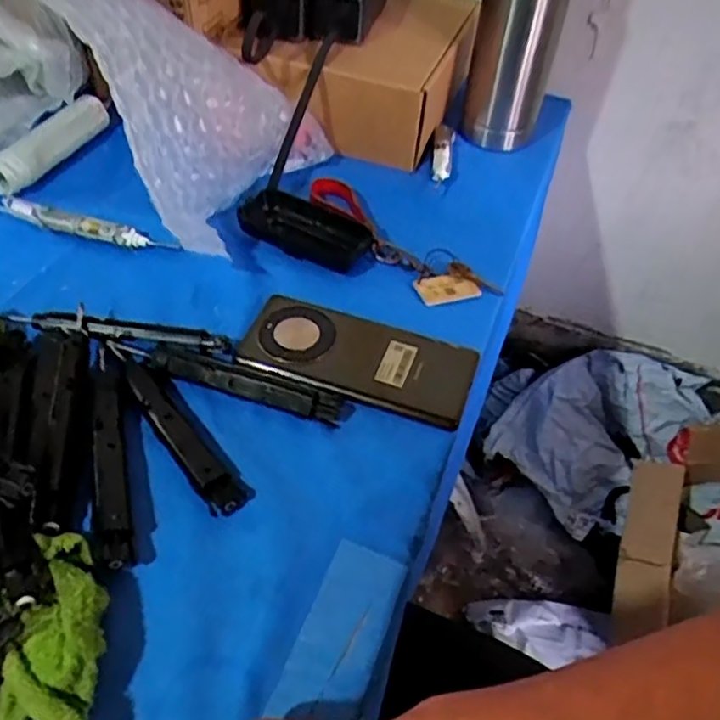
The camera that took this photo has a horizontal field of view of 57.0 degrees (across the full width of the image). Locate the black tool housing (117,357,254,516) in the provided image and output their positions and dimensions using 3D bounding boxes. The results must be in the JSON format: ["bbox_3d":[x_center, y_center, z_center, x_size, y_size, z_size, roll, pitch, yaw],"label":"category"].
[{"bbox_3d":[-0.120,0.043,0.424,0.025,0.012,0.142,-31,56,-29],"label":"black tool housing"}]

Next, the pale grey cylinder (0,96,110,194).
[{"bbox_3d":[-0.285,-0.205,0.617,0.030,0.035,0.146,17,48,11],"label":"pale grey cylinder"}]

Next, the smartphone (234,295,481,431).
[{"bbox_3d":[-0.003,-0.004,0.477,0.166,0.011,0.076,16,47,10],"label":"smartphone"}]

